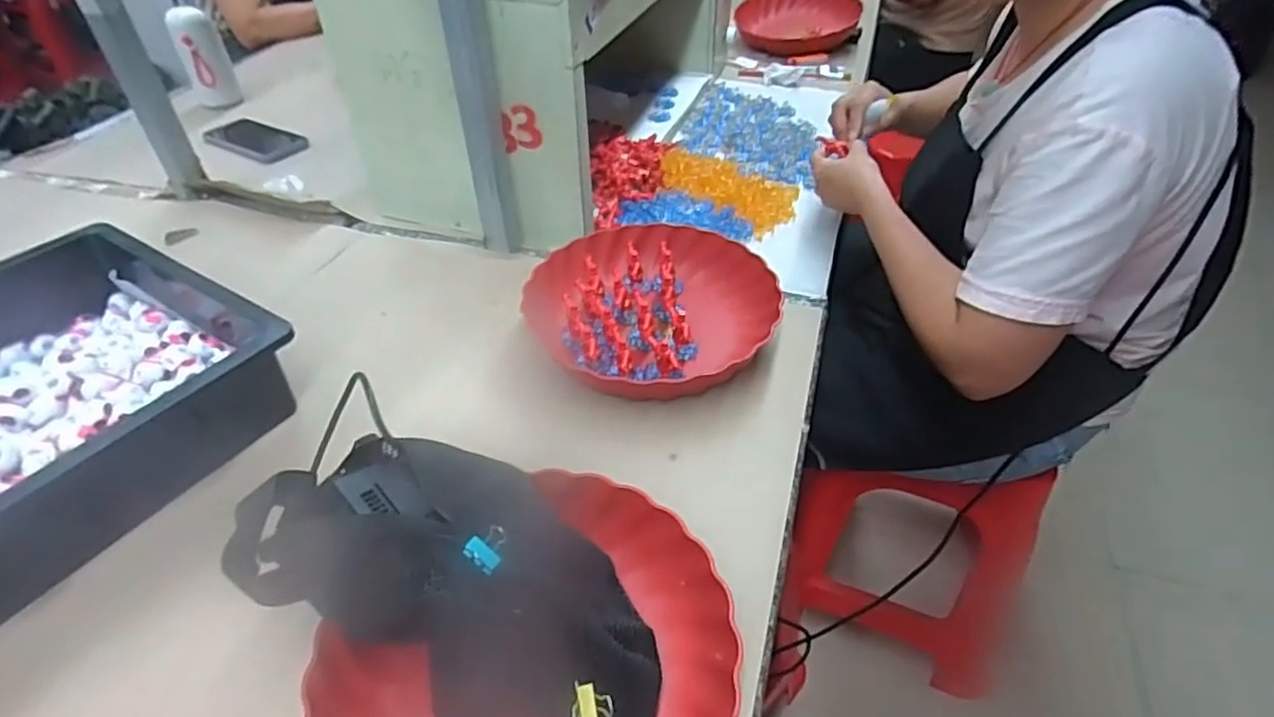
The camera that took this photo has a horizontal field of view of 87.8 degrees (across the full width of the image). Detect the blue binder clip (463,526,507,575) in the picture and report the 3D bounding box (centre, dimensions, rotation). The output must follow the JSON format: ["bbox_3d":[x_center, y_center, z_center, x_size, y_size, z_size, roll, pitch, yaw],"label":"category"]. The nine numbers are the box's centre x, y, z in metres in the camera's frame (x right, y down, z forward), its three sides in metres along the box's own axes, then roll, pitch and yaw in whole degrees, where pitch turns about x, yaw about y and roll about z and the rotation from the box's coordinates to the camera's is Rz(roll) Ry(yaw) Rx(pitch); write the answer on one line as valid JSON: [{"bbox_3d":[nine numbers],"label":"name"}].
[{"bbox_3d":[-0.080,0.101,0.356,0.018,0.010,0.023,22,47,24],"label":"blue binder clip"}]

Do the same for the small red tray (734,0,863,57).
[{"bbox_3d":[0.319,-0.675,1.315,0.235,0.057,0.253,5,43,7],"label":"small red tray"}]

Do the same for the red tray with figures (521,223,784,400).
[{"bbox_3d":[0.017,-0.053,0.668,0.238,0.049,0.230,17,45,19],"label":"red tray with figures"}]

